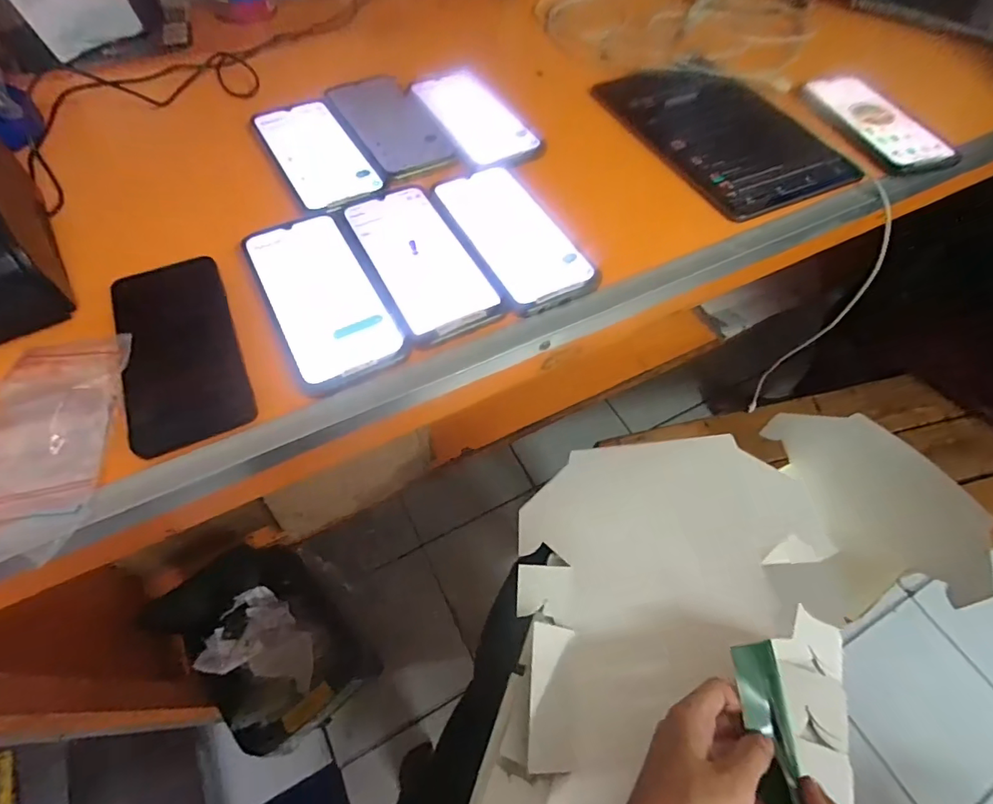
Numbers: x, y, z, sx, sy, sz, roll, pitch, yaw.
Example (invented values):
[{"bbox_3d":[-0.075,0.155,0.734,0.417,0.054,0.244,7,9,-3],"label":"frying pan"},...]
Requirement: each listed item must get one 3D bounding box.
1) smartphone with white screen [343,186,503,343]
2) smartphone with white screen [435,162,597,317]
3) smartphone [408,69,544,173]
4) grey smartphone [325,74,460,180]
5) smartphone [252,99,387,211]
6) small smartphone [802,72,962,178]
[{"bbox_3d":[-0.063,-0.119,0.392,0.078,0.004,0.169,-23,63,-16],"label":"smartphone with white screen"},{"bbox_3d":[0.012,-0.145,0.409,0.077,0.009,0.168,-23,63,-16],"label":"smartphone with white screen"},{"bbox_3d":[-0.027,-0.298,0.501,0.079,0.006,0.169,-25,64,-17],"label":"smartphone"},{"bbox_3d":[-0.111,-0.287,0.498,0.080,0.007,0.176,-24,63,-16],"label":"grey smartphone"},{"bbox_3d":[-0.169,-0.238,0.464,0.078,0.005,0.165,-26,64,-17],"label":"smartphone"},{"bbox_3d":[0.399,-0.299,0.516,0.087,0.015,0.175,-10,59,-7],"label":"small smartphone"}]

